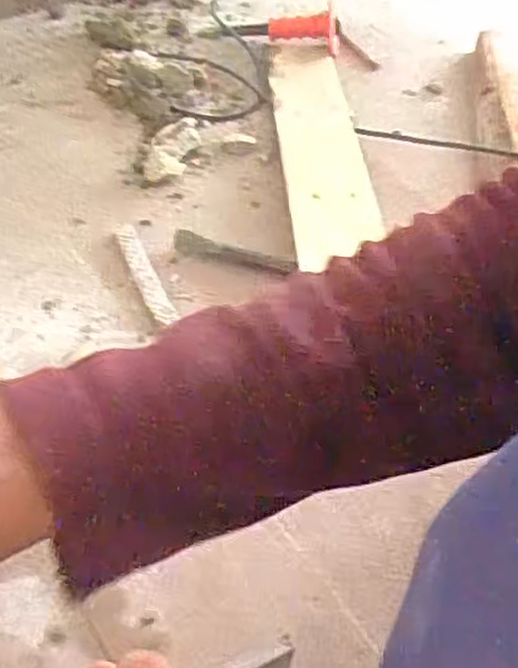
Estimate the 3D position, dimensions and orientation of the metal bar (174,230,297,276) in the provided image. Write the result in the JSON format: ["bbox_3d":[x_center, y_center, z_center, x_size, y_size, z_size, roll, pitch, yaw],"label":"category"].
[{"bbox_3d":[-0.026,-0.076,0.716,0.123,0.011,0.024,16,51,7],"label":"metal bar"}]

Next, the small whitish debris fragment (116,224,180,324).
[{"bbox_3d":[-0.111,-0.061,0.702,0.021,0.010,0.142,-17,55,-19],"label":"small whitish debris fragment"}]

